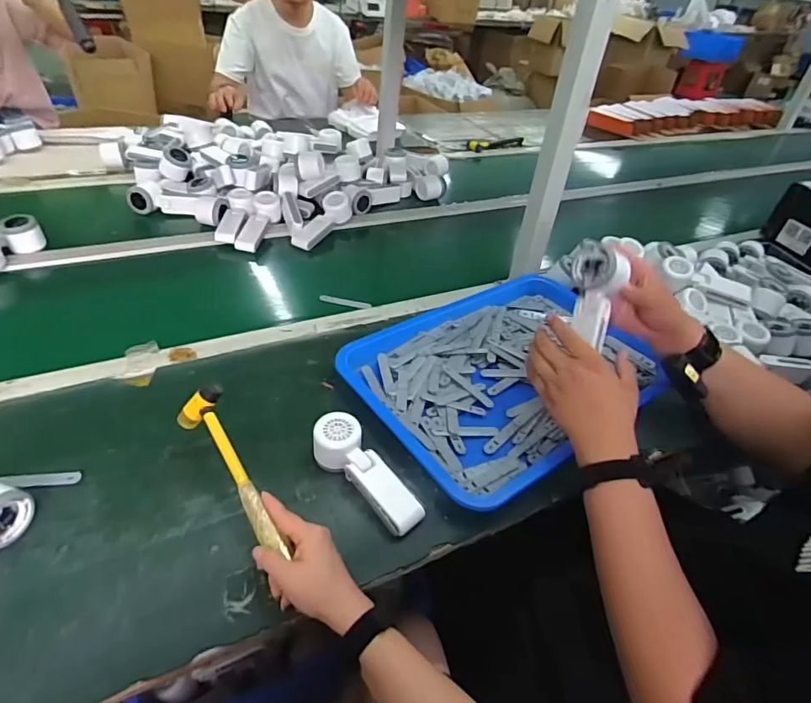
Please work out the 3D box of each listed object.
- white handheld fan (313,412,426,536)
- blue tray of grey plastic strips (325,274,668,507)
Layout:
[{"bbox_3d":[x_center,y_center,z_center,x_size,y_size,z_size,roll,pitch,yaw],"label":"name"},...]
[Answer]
[{"bbox_3d":[-0.049,0.143,0.589,0.061,0.050,0.166,-30,52,-35],"label":"white handheld fan"},{"bbox_3d":[0.168,0.020,0.774,0.490,0.034,0.343,-24,48,-31],"label":"blue tray of grey plastic strips"}]

